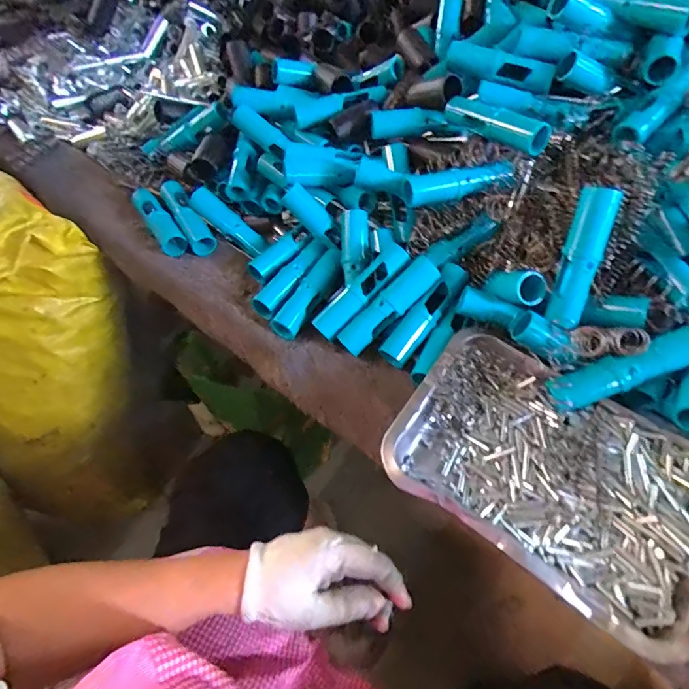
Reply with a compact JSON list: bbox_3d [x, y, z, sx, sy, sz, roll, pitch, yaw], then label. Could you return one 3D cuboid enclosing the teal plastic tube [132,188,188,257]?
[{"bbox_3d":[-0.237,-0.158,0.572,0.029,0.028,0.108,-29,59,-19],"label":"teal plastic tube"}]

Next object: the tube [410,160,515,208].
[{"bbox_3d":[0.123,-0.171,0.475,0.113,0.027,0.021,-12,55,-9],"label":"tube"}]

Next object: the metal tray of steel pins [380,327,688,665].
[{"bbox_3d":[0.173,0.102,0.374,0.253,0.033,0.177,30,60,20],"label":"metal tray of steel pins"}]

